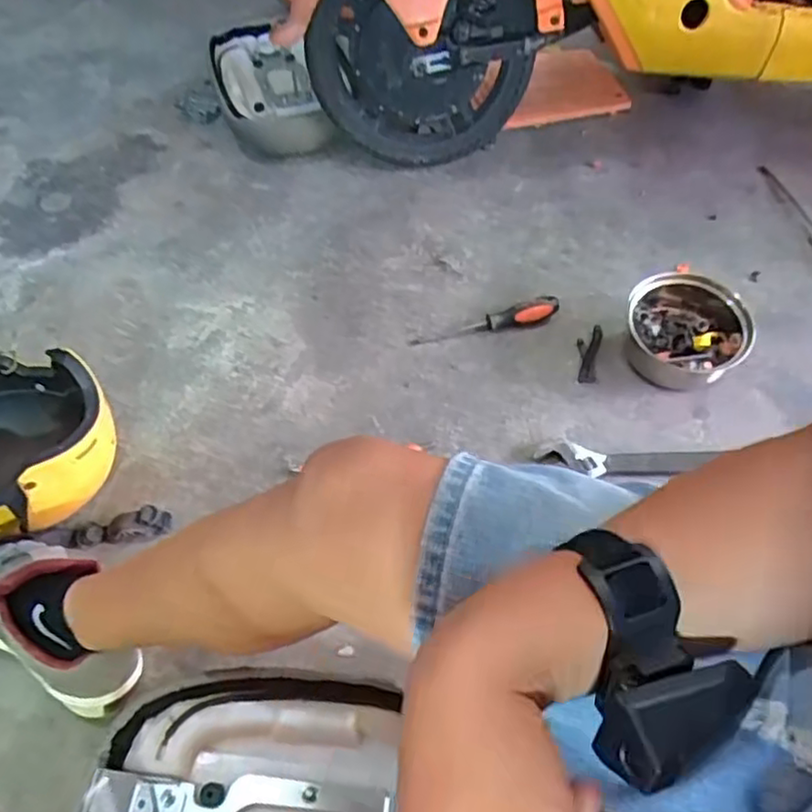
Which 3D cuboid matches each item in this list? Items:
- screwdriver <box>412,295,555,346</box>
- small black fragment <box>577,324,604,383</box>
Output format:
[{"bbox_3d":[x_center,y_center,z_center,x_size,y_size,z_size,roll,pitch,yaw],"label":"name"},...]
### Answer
[{"bbox_3d":[0.119,-0.126,1.004,0.223,0.035,0.032,-10,54,-7],"label":"screwdriver"},{"bbox_3d":[0.266,-0.077,0.984,0.034,0.015,0.117,14,55,10],"label":"small black fragment"}]

